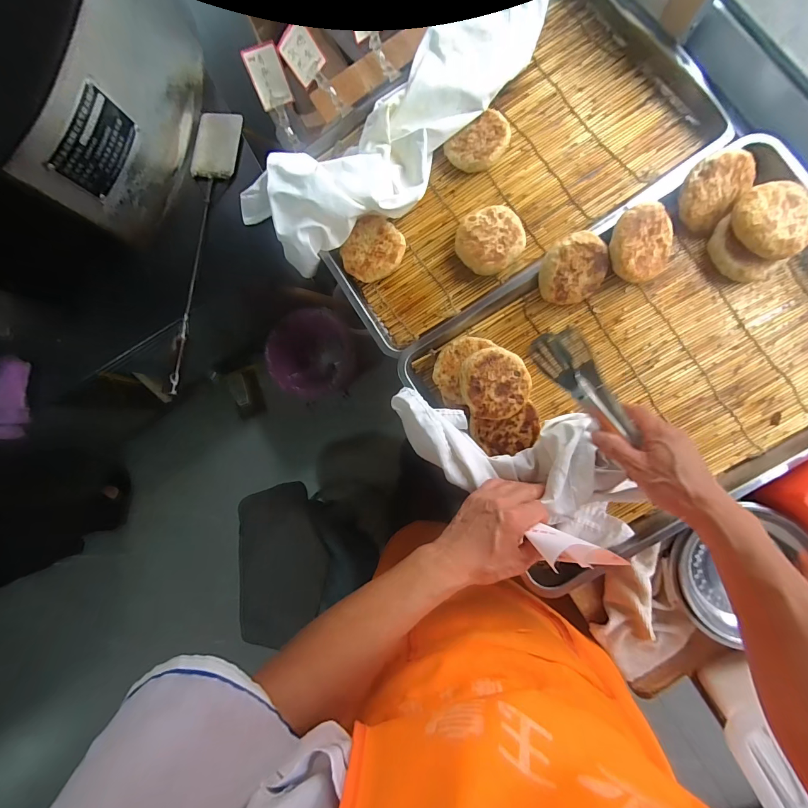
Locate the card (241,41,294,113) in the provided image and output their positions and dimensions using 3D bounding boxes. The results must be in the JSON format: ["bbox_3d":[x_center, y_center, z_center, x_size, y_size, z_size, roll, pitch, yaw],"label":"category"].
[{"bbox_3d":[-0.196,-0.475,0.533,0.049,0.068,0.009,-30,42,-10],"label":"card"}]

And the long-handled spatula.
[{"bbox_3d":[-0.323,-0.241,0.563,0.075,0.031,0.439,10,88,8],"label":"long-handled spatula"}]

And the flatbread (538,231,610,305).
[{"bbox_3d":[0.230,-0.185,0.500,0.093,0.026,0.089,-6,125,-9],"label":"flatbread"}]

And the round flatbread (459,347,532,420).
[{"bbox_3d":[0.123,-0.027,0.491,0.091,0.022,0.092,0,87,7],"label":"round flatbread"}]

